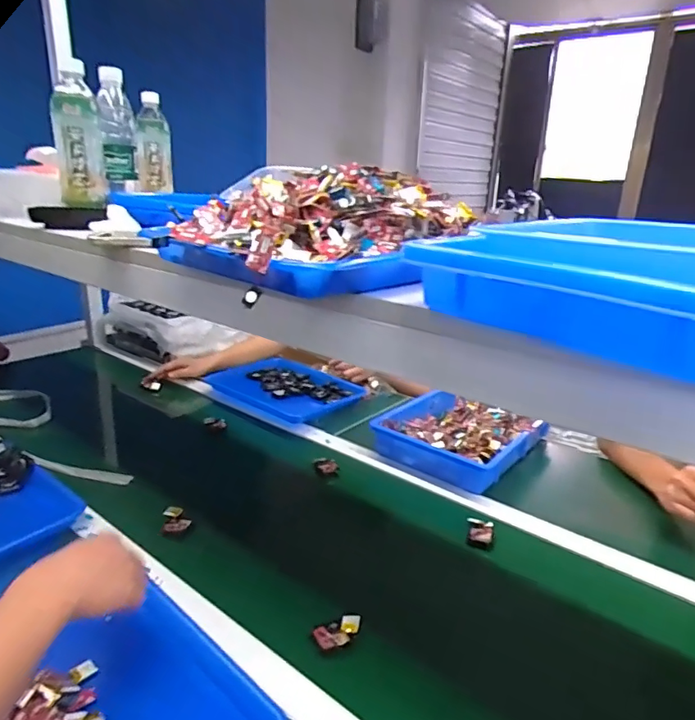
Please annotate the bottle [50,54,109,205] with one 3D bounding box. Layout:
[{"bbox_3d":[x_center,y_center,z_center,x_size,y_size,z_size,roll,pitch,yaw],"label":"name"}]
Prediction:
[{"bbox_3d":[-0.393,-0.323,0.763,0.064,0.189,0.071,-7,21,-25],"label":"bottle"}]

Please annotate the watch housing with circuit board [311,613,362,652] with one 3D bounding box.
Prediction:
[{"bbox_3d":[-0.010,0.313,0.606,0.058,0.014,0.032,-9,22,-29],"label":"watch housing with circuit board"}]

